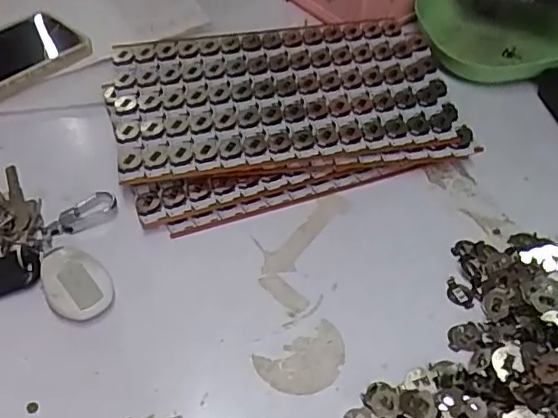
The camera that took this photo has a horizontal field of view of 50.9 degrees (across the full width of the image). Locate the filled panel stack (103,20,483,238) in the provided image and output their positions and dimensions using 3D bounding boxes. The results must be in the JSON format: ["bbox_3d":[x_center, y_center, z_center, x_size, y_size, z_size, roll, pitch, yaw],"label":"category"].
[{"bbox_3d":[0.004,-0.081,0.467,0.260,0.042,0.169,-13,50,-11],"label":"filled panel stack"}]

